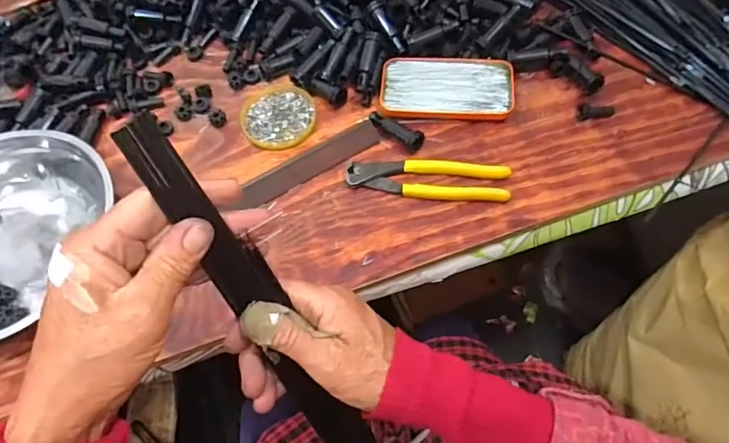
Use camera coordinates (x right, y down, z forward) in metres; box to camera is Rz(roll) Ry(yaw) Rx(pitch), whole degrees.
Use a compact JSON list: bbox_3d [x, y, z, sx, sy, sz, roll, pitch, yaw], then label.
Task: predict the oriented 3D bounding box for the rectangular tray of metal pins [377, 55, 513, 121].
[{"bbox_3d":[0.091,-0.151,0.570,0.144,0.017,0.074,0,62,4],"label":"rectangular tray of metal pins"}]

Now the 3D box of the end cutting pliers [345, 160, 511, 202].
[{"bbox_3d":[0.064,-0.043,0.523,0.164,0.013,0.040,2,62,5],"label":"end cutting pliers"}]

